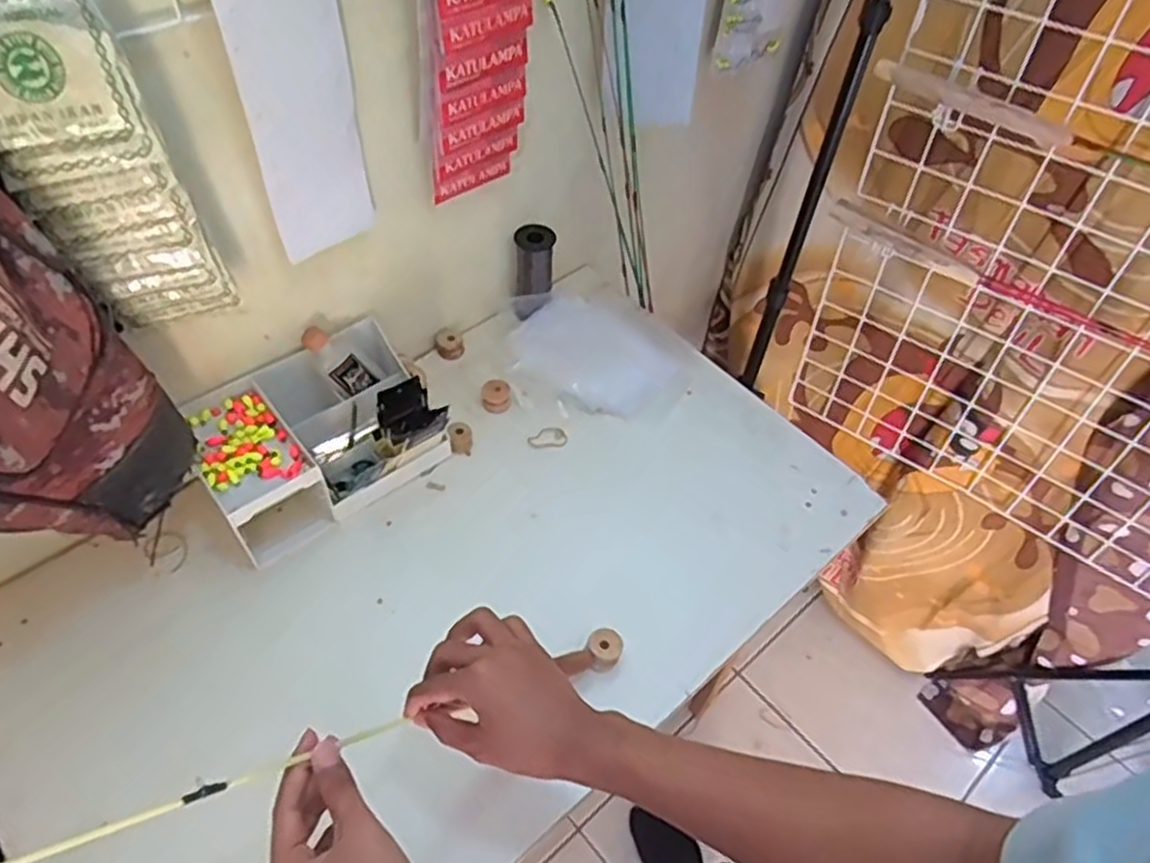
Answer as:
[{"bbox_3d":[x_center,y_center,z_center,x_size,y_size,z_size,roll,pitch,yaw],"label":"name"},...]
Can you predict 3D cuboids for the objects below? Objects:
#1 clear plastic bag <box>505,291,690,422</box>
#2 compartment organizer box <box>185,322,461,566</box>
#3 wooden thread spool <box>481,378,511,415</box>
[{"bbox_3d":[0.023,-0.089,0.932,0.204,0.036,0.150,38,59,23],"label":"clear plastic bag"},{"bbox_3d":[-0.262,0.007,0.798,0.225,0.102,0.153,-29,59,-23],"label":"compartment organizer box"},{"bbox_3d":[-0.091,-0.042,0.896,0.033,0.019,0.041,-2,52,-6],"label":"wooden thread spool"}]

